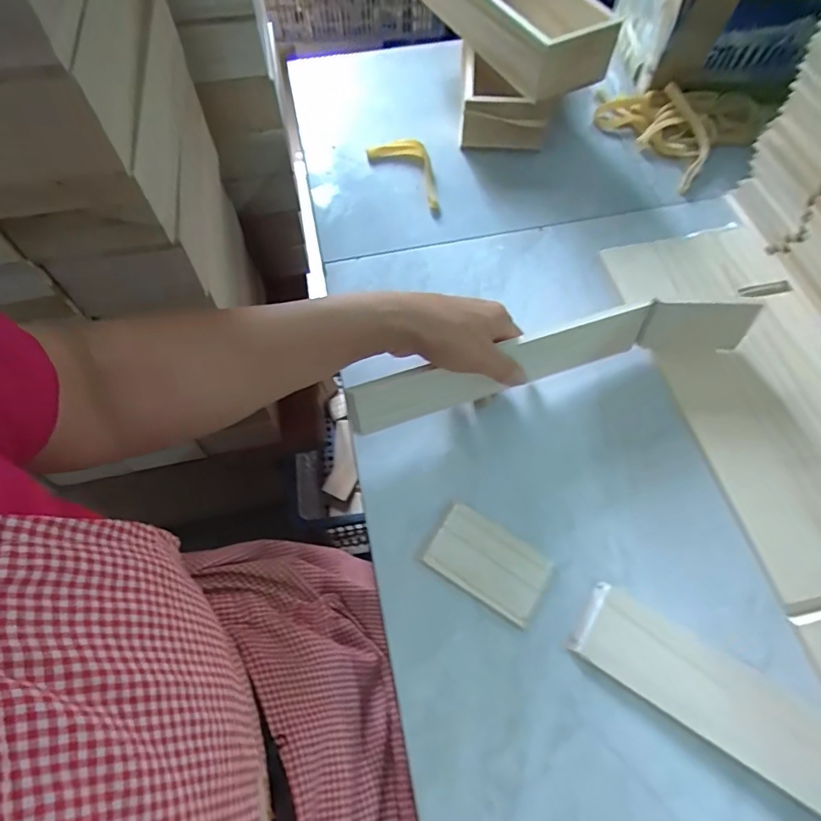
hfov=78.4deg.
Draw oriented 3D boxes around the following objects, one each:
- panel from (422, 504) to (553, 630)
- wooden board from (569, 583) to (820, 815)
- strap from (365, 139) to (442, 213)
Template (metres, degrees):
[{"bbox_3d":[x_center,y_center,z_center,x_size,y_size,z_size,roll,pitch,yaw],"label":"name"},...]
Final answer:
[{"bbox_3d":[0.060,0.118,0.391,0.090,0.004,0.055,31,67,16],"label":"panel"},{"bbox_3d":[0.245,0.214,0.332,0.274,0.016,0.061,30,66,16],"label":"wooden board"},{"bbox_3d":[0.006,-0.294,0.607,0.051,0.021,0.132,-34,67,-16],"label":"strap"}]

